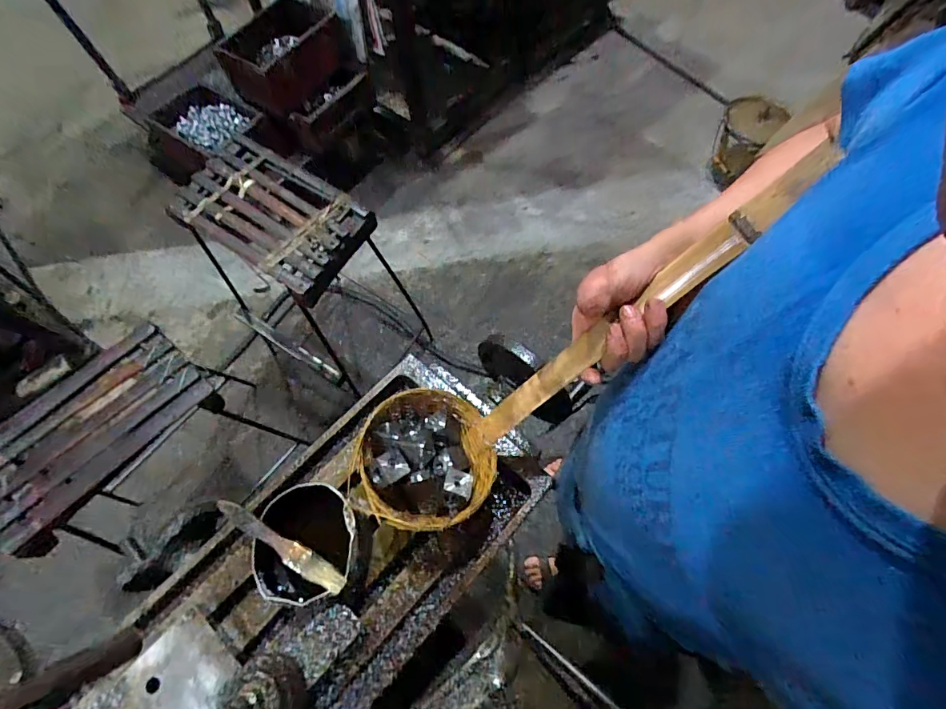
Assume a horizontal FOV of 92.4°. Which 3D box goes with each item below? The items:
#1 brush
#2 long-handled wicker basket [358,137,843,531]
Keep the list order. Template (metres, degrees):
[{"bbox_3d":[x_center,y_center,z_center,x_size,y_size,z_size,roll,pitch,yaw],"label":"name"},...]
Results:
[{"bbox_3d":[-0.185,0.182,0.433,0.144,0.012,0.022,25,69,12],"label":"brush"},{"bbox_3d":[0.074,0.011,0.383,0.427,0.097,0.133,-37,61,26],"label":"long-handled wicker basket"}]

